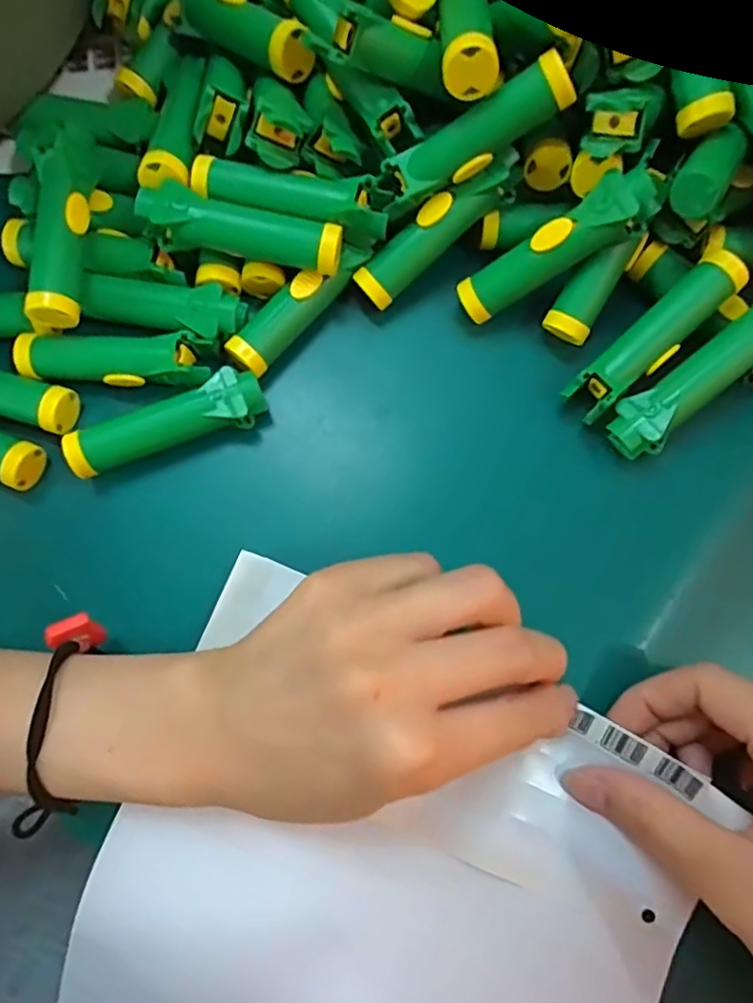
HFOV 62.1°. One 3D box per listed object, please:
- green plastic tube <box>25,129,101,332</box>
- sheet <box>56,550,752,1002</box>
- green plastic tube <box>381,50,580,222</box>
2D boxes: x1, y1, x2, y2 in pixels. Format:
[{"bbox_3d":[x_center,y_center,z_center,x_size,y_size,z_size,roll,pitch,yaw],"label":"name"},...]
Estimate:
[{"bbox_3d":[-0.128,-0.111,0.257,0.020,0.022,0.081,3,78,1],"label":"green plastic tube"},{"bbox_3d":[0.000,0.159,0.236,0.208,0.022,0.205,24,84,4],"label":"sheet"},{"bbox_3d":[0.038,-0.139,0.243,0.077,0.018,0.016,-24,78,23],"label":"green plastic tube"}]

